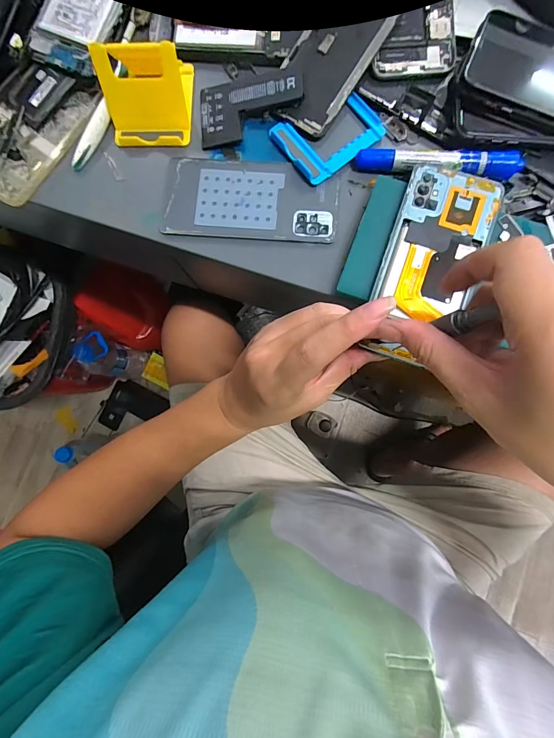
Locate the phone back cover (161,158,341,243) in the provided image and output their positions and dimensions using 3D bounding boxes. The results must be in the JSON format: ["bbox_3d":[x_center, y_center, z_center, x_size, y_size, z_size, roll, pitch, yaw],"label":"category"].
[{"bbox_3d":[-0.024,-0.153,0.309,0.155,0.007,0.072,5,84,3],"label":"phone back cover"}]

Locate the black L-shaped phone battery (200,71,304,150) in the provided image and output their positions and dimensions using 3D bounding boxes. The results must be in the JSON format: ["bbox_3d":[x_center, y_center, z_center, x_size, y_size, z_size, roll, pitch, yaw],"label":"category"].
[{"bbox_3d":[-0.024,-0.236,0.309,0.095,0.006,0.056,-3,87,11],"label":"black L-shaped phone battery"}]

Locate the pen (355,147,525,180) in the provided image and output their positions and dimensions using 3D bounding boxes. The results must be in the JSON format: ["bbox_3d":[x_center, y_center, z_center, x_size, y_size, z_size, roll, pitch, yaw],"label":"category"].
[{"bbox_3d":[0.138,-0.175,0.292,0.136,0.020,0.022,5,84,3],"label":"pen"}]

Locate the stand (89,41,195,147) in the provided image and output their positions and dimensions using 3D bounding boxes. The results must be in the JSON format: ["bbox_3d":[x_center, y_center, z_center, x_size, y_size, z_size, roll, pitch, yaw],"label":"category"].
[{"bbox_3d":[-0.115,-0.249,0.298,0.070,0.048,0.081,2,84,3],"label":"stand"}]

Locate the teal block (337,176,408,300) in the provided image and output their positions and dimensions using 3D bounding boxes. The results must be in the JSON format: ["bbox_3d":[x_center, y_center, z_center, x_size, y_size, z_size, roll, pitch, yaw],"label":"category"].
[{"bbox_3d":[0.080,-0.110,0.290,0.029,0.021,0.104,21,85,5],"label":"teal block"}]

